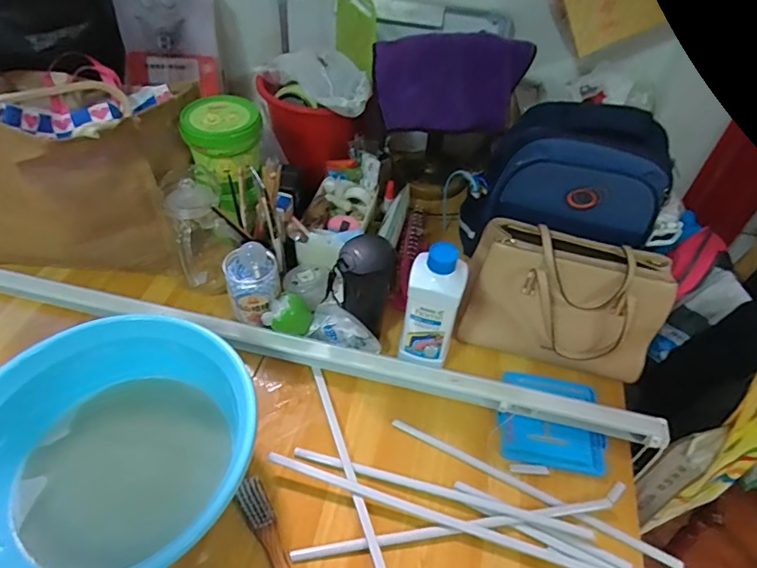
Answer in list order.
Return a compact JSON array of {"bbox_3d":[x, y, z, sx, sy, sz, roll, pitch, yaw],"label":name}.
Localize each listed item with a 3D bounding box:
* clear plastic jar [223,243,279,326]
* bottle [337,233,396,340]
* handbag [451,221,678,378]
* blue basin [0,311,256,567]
[{"bbox_3d":[-0.205,0.003,0.836,0.083,0.105,0.076,-15,51,-17],"label":"clear plastic jar"},{"bbox_3d":[-0.018,0.008,0.829,0.077,0.176,0.085,8,48,3],"label":"bottle"},{"bbox_3d":[0.289,0.030,0.820,0.306,0.194,0.114,17,49,11],"label":"handbag"},{"bbox_3d":[-0.345,0.227,0.652,0.337,0.134,0.345,2,48,-2],"label":"blue basin"}]

